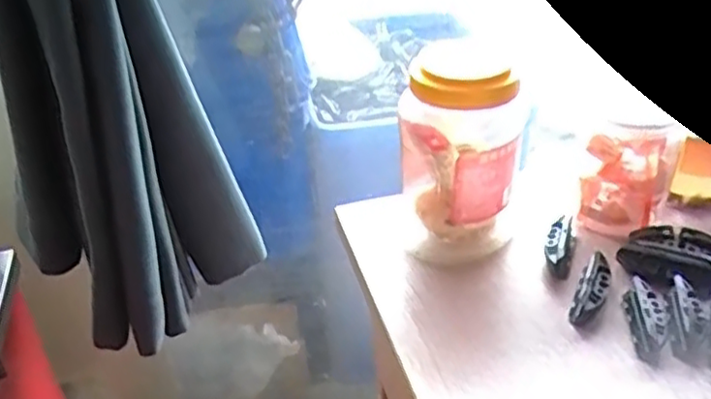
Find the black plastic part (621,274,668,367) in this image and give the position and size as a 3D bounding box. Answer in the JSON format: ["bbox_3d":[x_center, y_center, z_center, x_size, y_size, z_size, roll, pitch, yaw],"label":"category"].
[{"bbox_3d":[0.214,0.090,0.511,0.022,0.021,0.069,0,47,6],"label":"black plastic part"}]

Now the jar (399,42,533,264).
[{"bbox_3d":[0.088,-0.036,0.574,0.097,0.176,0.074,1,33,7],"label":"jar"}]

